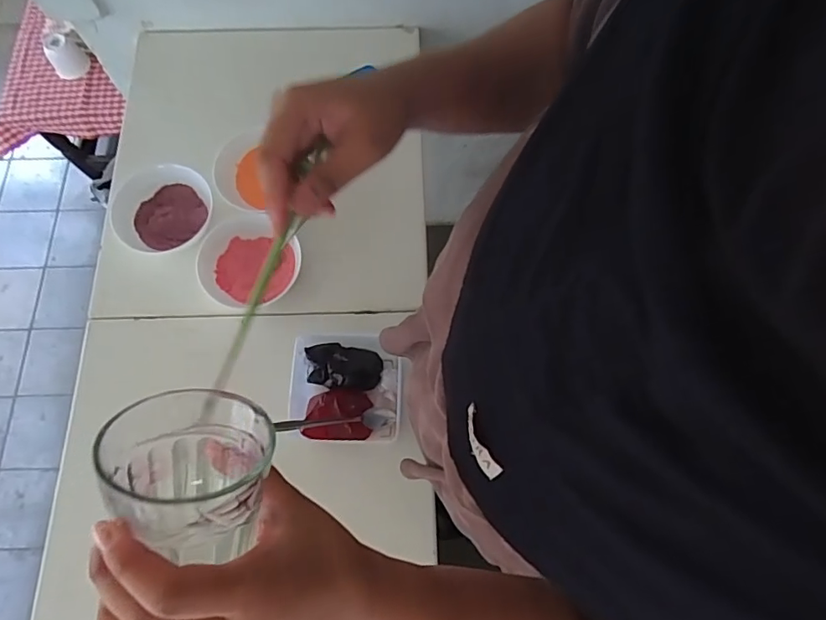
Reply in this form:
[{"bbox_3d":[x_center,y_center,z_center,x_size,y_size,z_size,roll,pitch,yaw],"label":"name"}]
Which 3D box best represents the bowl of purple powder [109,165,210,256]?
[{"bbox_3d":[-0.375,-0.147,0.759,0.147,0.051,0.138,-29,74,-10],"label":"bowl of purple powder"}]

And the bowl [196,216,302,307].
[{"bbox_3d":[-0.240,-0.068,0.744,0.133,0.047,0.142,0,71,0],"label":"bowl"}]

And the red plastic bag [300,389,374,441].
[{"bbox_3d":[-0.099,0.137,0.652,0.085,0.056,0.067,0,71,0],"label":"red plastic bag"}]

